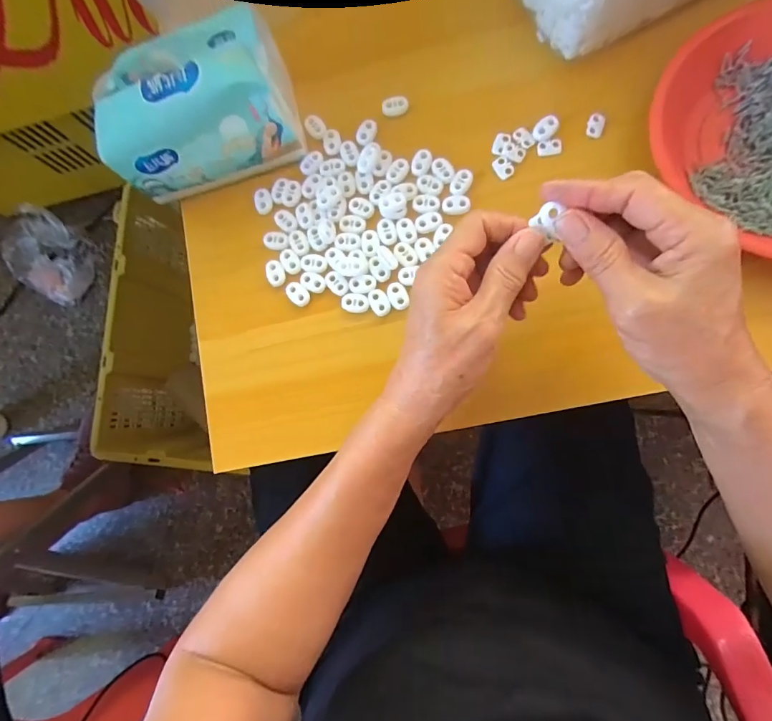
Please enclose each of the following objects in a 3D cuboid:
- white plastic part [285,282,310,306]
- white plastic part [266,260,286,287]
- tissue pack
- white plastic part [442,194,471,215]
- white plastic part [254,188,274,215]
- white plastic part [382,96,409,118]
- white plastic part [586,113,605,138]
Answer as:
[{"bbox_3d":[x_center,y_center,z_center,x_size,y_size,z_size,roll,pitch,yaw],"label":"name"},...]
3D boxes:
[{"bbox_3d":[-0.074,-0.056,0.352,0.023,0.004,0.015,40,90,9],"label":"white plastic part"},{"bbox_3d":[-0.093,-0.073,0.356,0.015,0.004,0.023,-18,82,5],"label":"white plastic part"},{"bbox_3d":[-0.150,-0.204,0.341,0.145,0.082,0.103,-9,83,6],"label":"tissue pack"},{"bbox_3d":[0.057,-0.126,0.343,0.022,0.004,0.017,-7,83,7],"label":"white plastic part"},{"bbox_3d":[-0.107,-0.139,0.371,0.015,0.004,0.023,-15,83,6],"label":"white plastic part"},{"bbox_3d":[0.008,-0.218,0.365,0.022,0.004,0.017,-7,83,7],"label":"white plastic part"},{"bbox_3d":[0.169,-0.189,0.341,0.013,0.004,0.020,20,87,9],"label":"white plastic part"}]

